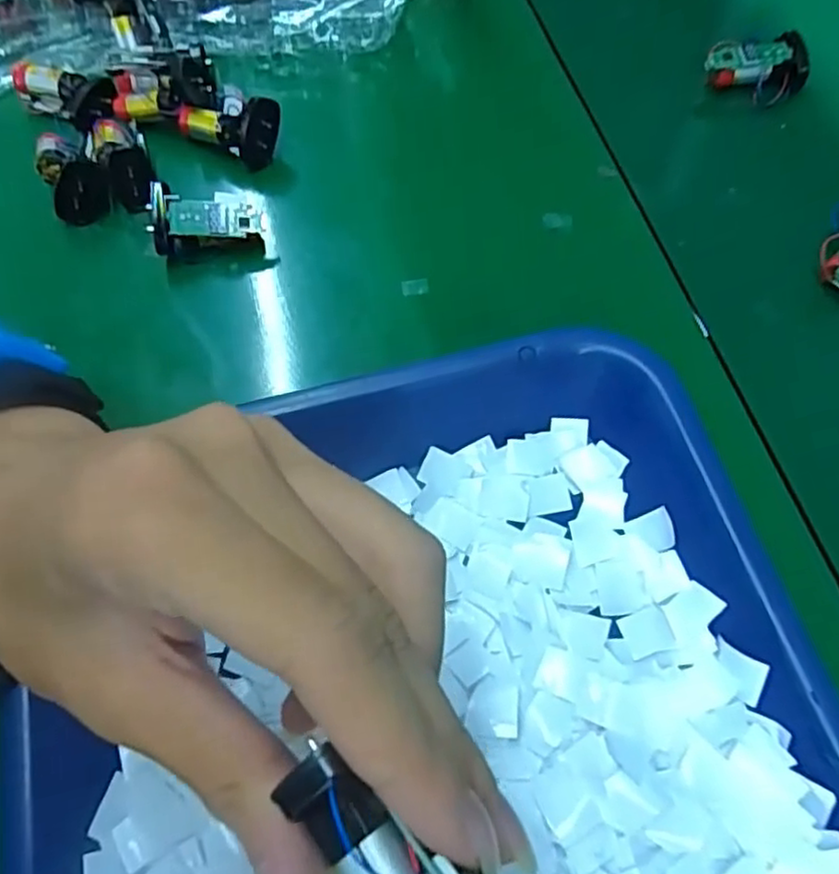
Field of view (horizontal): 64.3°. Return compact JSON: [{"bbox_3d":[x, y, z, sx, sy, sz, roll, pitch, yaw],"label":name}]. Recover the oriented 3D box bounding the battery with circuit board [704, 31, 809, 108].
[{"bbox_3d":[0.184,-0.197,0.364,0.051,0.025,0.028,-12,65,-2],"label":"battery with circuit board"}]

